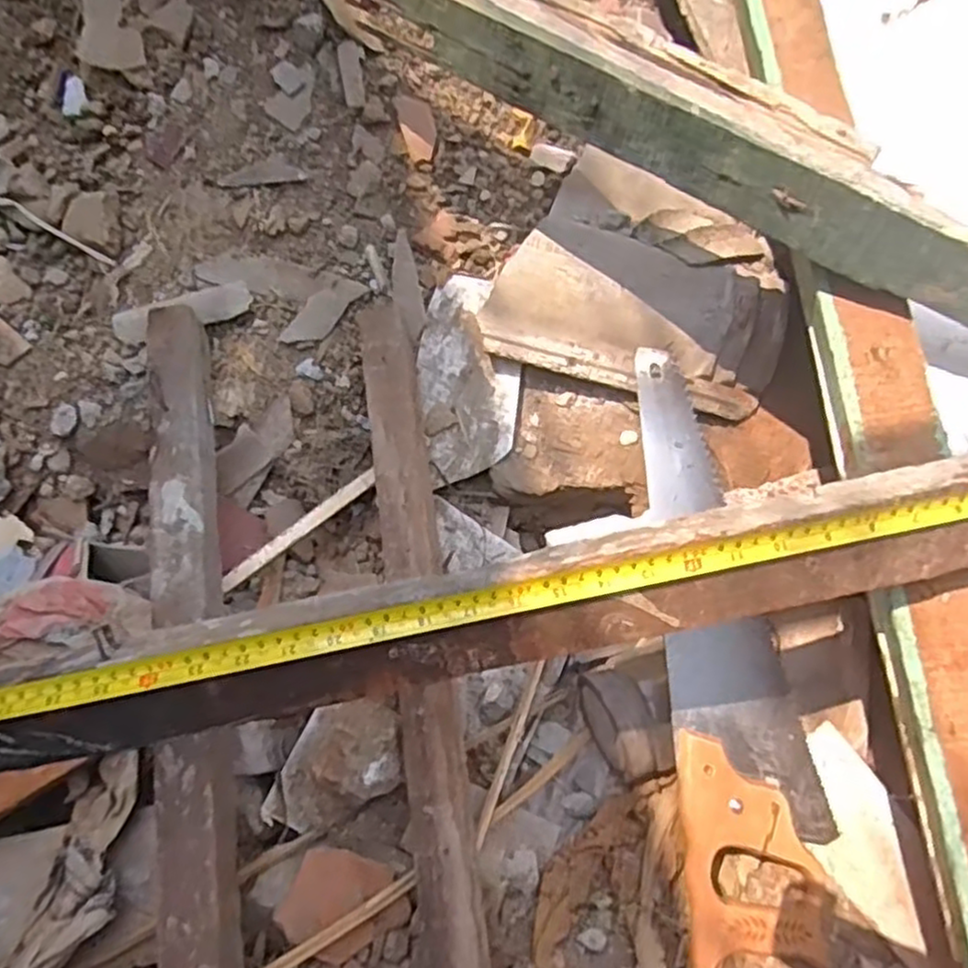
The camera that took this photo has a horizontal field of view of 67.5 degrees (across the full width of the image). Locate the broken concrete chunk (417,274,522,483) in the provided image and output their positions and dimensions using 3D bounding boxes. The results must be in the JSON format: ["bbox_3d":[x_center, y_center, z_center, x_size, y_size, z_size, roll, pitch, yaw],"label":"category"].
[{"bbox_3d":[-0.015,-0.106,0.704,0.094,0.017,0.193,-5,83,-5],"label":"broken concrete chunk"}]

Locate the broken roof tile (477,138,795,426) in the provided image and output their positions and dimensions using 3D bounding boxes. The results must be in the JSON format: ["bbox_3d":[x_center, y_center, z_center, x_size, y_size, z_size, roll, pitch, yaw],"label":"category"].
[{"bbox_3d":[0.159,-0.185,0.702,0.268,0.072,0.229,21,66,7],"label":"broken roof tile"}]

